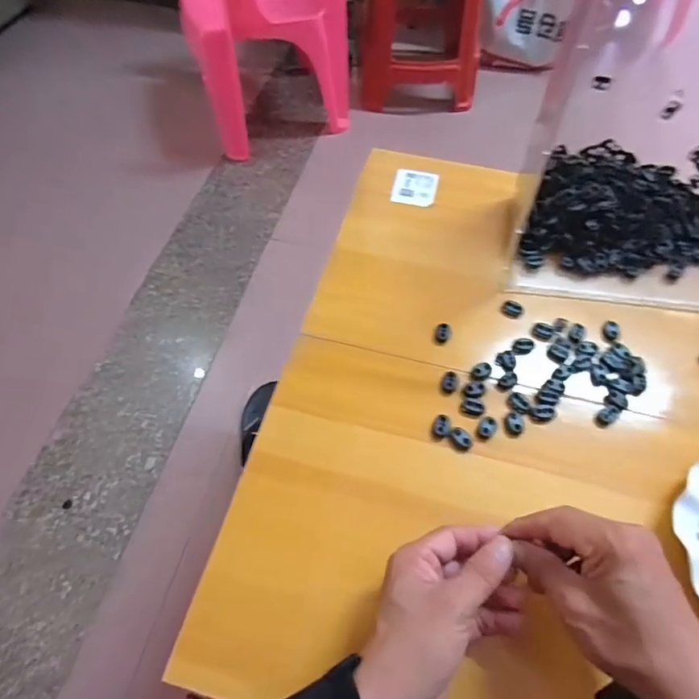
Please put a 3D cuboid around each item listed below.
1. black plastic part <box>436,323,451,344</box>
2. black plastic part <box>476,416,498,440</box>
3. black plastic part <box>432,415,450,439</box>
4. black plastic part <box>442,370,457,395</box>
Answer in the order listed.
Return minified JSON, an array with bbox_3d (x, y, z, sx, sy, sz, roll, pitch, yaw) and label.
[{"bbox_3d":[0.093,-0.016,0.488,0.014,0.007,0.020,14,60,8],"label":"black plastic part"},{"bbox_3d":[0.122,0.069,0.433,0.015,0.004,0.023,31,64,17],"label":"black plastic part"},{"bbox_3d":[0.082,0.068,0.434,0.015,0.010,0.019,9,59,5],"label":"black plastic part"},{"bbox_3d":[0.093,0.031,0.457,0.014,0.007,0.021,18,61,11],"label":"black plastic part"}]

